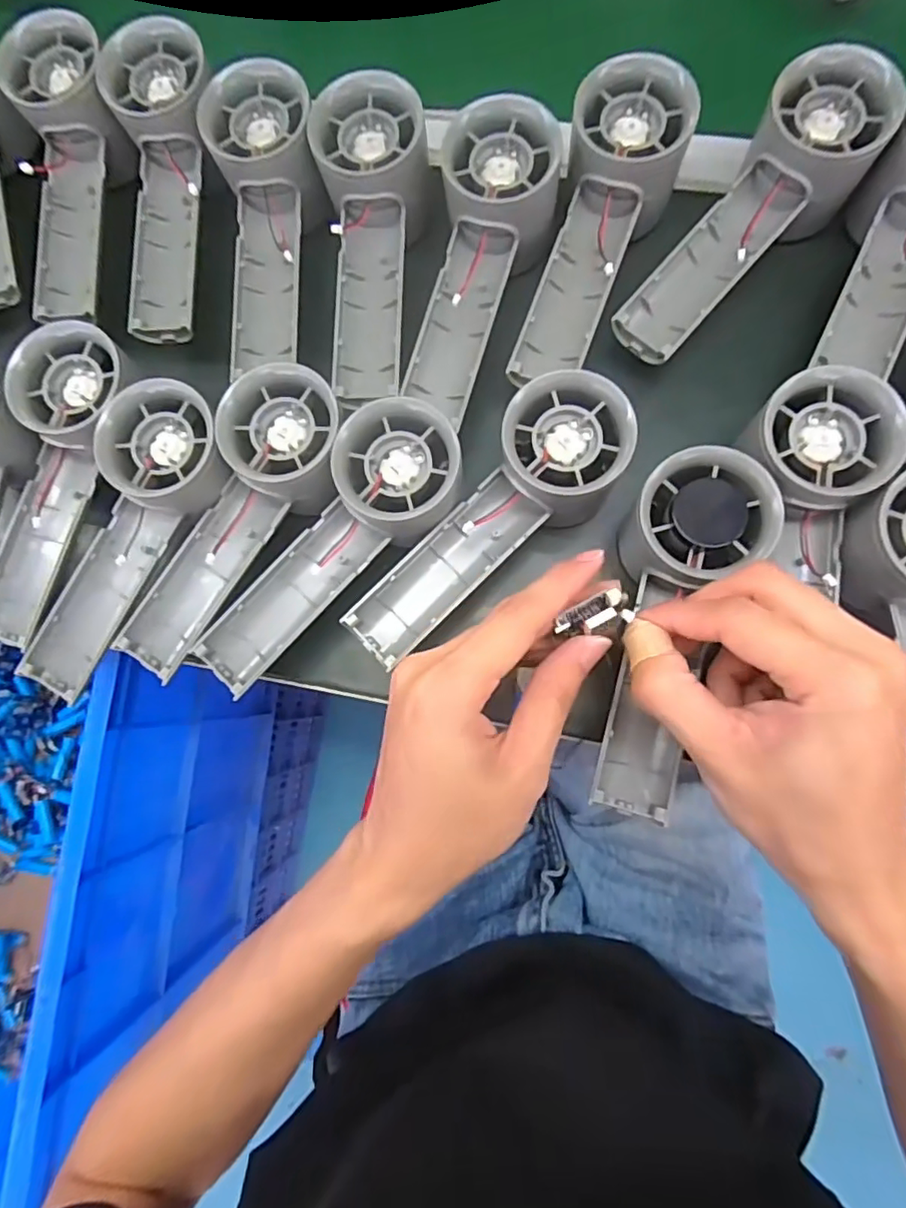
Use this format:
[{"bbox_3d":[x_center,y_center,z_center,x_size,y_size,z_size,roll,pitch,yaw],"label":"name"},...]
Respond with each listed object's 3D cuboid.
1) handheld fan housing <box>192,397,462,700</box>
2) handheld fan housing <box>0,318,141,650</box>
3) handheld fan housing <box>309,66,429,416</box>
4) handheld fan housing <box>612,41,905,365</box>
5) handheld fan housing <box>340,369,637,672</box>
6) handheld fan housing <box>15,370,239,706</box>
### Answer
[{"bbox_3d":[-0.059,-0.025,0.284,0.054,0.031,0.156,45,100,9],"label":"handheld fan housing"},{"bbox_3d":[-0.203,-0.059,0.300,0.048,0.031,0.157,20,98,7],"label":"handheld fan housing"},{"bbox_3d":[-0.038,-0.181,0.295,0.055,0.035,0.152,-5,81,4],"label":"handheld fan housing"},{"bbox_3d":[0.143,-0.185,0.297,0.051,0.052,0.154,44,99,9],"label":"handheld fan housing"},{"bbox_3d":[0.019,-0.033,0.271,0.057,0.030,0.155,39,87,9],"label":"handheld fan housing"},{"bbox_3d":[-0.161,-0.029,0.292,0.051,0.032,0.157,30,98,8],"label":"handheld fan housing"}]

